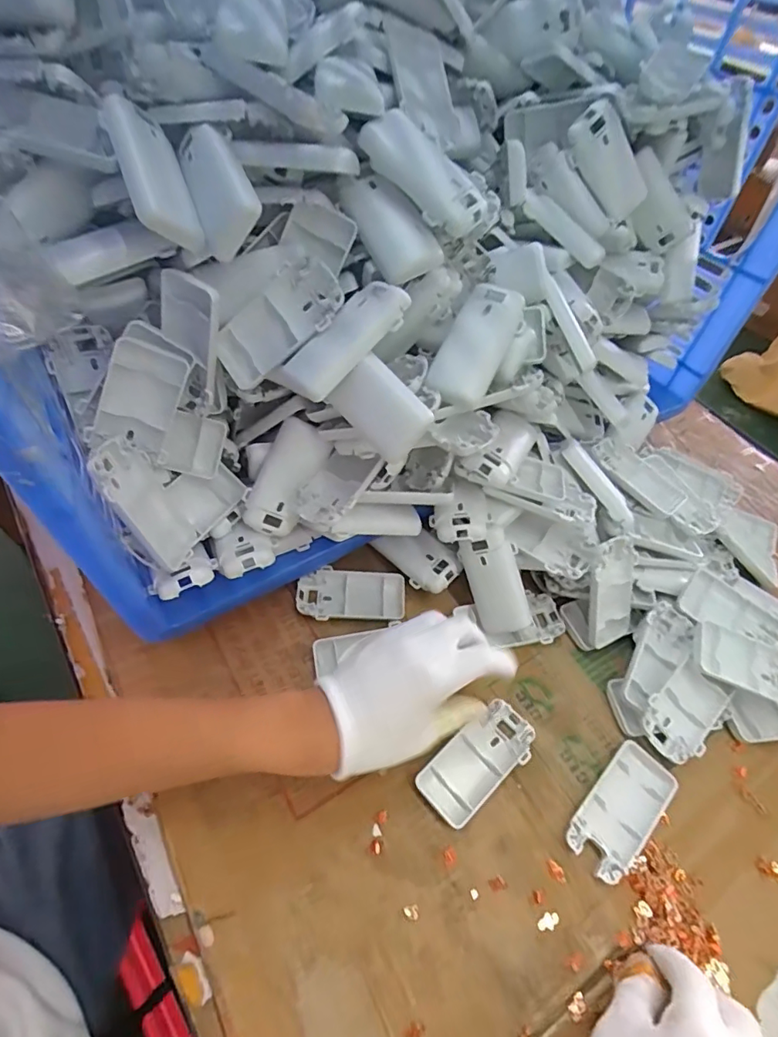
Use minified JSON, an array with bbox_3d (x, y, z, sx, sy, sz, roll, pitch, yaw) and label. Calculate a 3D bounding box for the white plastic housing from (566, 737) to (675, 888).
[{"bbox_3d":[0.174,0.219,0.386,0.094,0.016,0.046,-37,66,-28],"label":"white plastic housing"}]

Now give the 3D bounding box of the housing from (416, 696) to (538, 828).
[{"bbox_3d":[0.069,0.187,0.399,0.096,0.019,0.047,-31,64,-26],"label":"housing"}]

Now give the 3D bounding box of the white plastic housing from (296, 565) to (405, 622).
[{"bbox_3d":[-0.035,0.072,0.476,0.097,0.017,0.047,3,54,-5],"label":"white plastic housing"}]

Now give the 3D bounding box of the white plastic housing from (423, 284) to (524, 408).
[{"bbox_3d":[0.063,-0.124,0.369,0.043,0.019,0.090,29,90,17],"label":"white plastic housing"}]

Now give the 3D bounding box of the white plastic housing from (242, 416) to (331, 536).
[{"bbox_3d":[-0.082,-0.032,0.420,0.039,0.028,0.093,27,94,16],"label":"white plastic housing"}]

